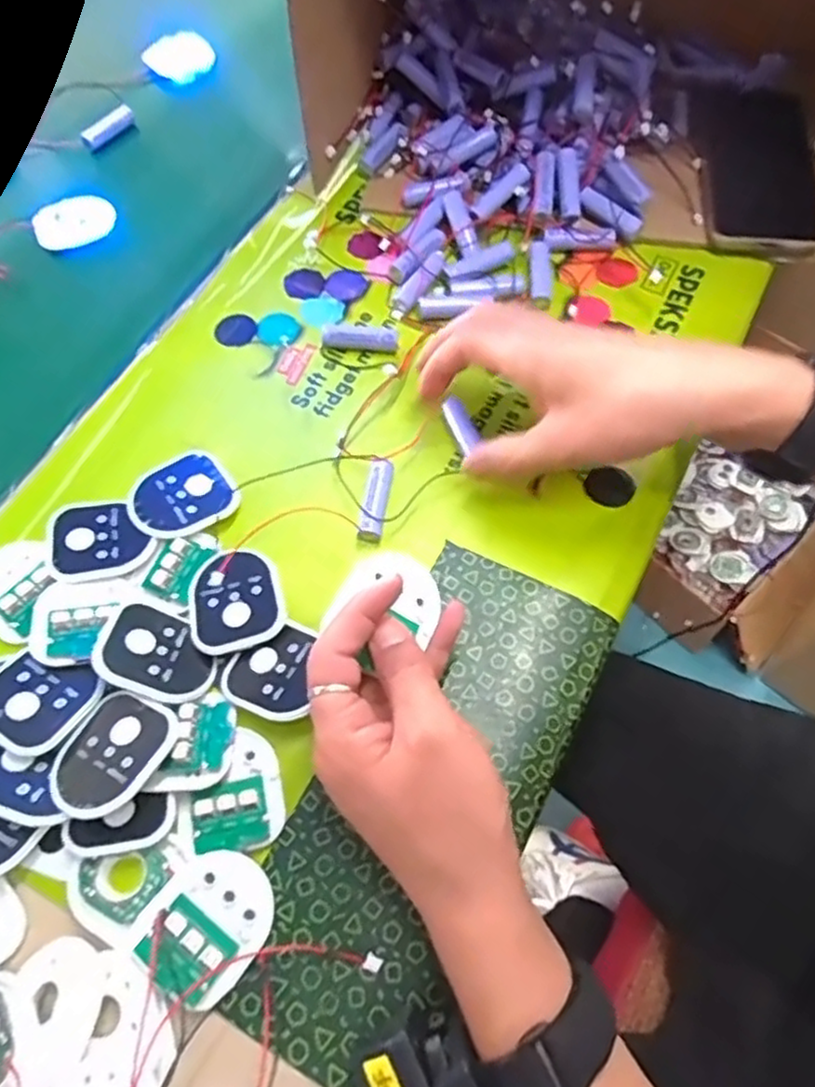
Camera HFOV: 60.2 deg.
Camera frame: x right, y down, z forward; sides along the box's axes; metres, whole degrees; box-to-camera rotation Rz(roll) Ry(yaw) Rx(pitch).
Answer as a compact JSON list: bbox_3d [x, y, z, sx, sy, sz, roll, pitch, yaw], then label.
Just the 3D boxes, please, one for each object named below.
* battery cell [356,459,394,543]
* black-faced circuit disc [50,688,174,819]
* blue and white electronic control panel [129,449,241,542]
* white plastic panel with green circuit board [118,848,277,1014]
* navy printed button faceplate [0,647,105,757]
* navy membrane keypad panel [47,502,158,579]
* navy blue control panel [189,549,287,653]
[{"bbox_3d":[-0.017,-0.024,0.401,0.014,0.016,0.047,9,63,7],"label":"battery cell"},{"bbox_3d":[-0.138,0.096,0.325,0.047,0.006,0.056,16,57,25],"label":"black-faced circuit disc"},{"bbox_3d":[-0.126,-0.028,0.397,0.055,0.013,0.055,-23,63,-9],"label":"blue and white electronic control panel"},{"bbox_3d":[-0.088,0.165,0.304,0.050,0.015,0.059,35,69,19],"label":"white plastic panel with green circuit board"},{"bbox_3d":[-0.178,0.073,0.336,0.051,0.010,0.048,28,67,16],"label":"navy printed button faceplate"},{"bbox_3d":[-0.168,-0.004,0.385,0.053,0.004,0.046,-10,63,-14],"label":"navy membrane keypad panel"},{"bbox_3d":[-0.091,0.028,0.368,0.048,0.005,0.055,-16,62,-6],"label":"navy blue control panel"}]

